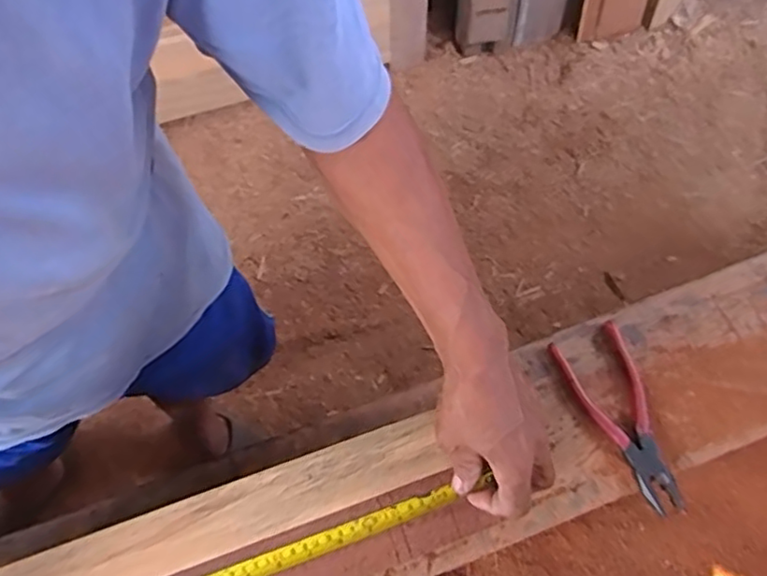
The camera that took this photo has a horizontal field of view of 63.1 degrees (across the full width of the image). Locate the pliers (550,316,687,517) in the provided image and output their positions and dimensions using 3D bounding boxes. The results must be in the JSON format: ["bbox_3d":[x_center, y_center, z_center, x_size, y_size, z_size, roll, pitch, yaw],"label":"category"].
[{"bbox_3d":[0.253,0.129,0.640,0.075,0.017,0.189,-26,70,-13],"label":"pliers"}]

